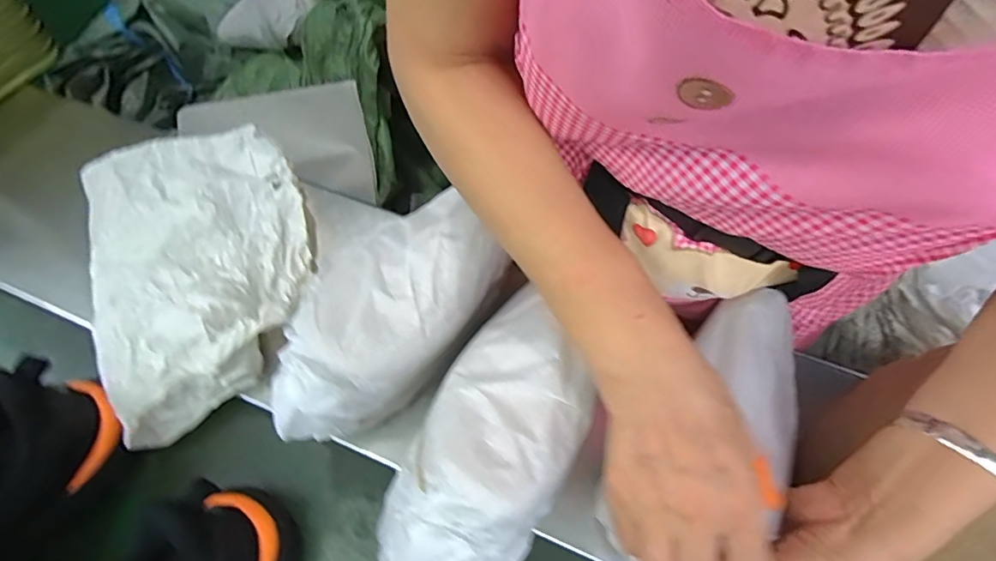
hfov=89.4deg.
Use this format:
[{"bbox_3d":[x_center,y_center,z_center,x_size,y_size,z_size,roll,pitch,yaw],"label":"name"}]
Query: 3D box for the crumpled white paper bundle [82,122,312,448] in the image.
[{"bbox_3d":[-0.306,-0.028,0.521,0.232,0.069,0.312,-31,67,-14],"label":"crumpled white paper bundle"}]

